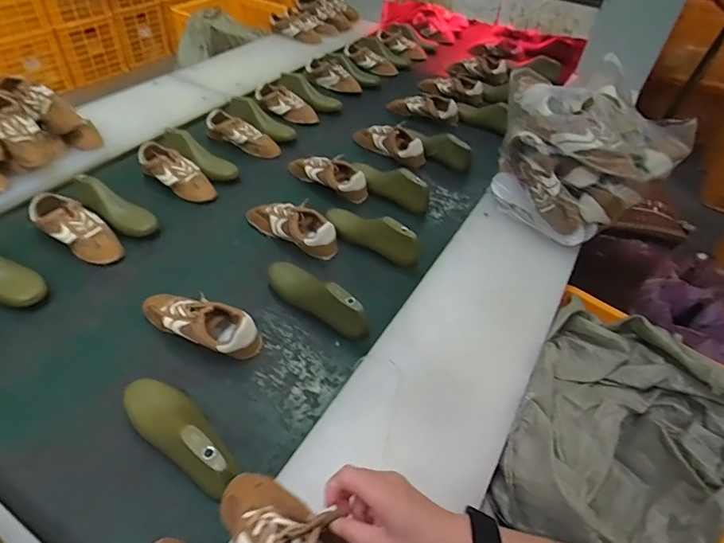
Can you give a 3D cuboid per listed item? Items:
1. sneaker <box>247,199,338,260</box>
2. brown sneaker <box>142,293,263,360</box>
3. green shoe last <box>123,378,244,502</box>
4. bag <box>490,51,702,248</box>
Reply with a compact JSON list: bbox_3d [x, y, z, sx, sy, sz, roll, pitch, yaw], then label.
[{"bbox_3d":[-0.147,-0.102,0.974,0.212,0.069,0.079,25,49,20],"label":"sneaker"},{"bbox_3d":[-0.285,0.085,0.777,0.227,0.068,0.082,19,47,15],"label":"brown sneaker"},{"bbox_3d":[-0.257,0.215,0.634,0.224,0.084,0.077,31,51,24],"label":"green shoe last"},{"bbox_3d":[0.456,-0.258,1.002,0.275,0.247,0.343,-21,51,-24],"label":"bag"}]

